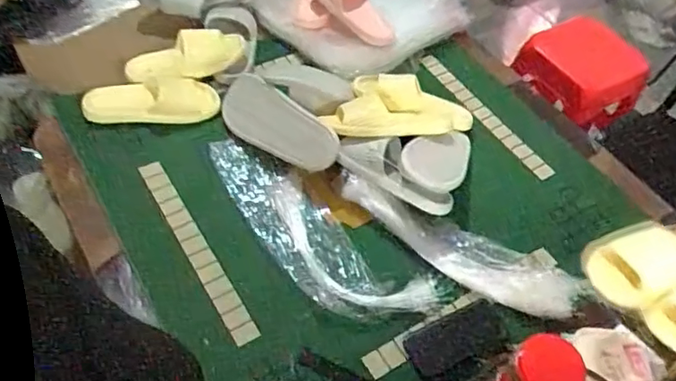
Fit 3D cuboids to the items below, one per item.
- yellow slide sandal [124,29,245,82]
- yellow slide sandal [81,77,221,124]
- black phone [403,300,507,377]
[{"bbox_3d":[-0.295,-0.260,1.145,0.224,0.057,0.089,-12,53,3],"label":"yellow slide sandal"},{"bbox_3d":[-0.349,-0.169,1.114,0.240,0.049,0.097,2,52,-4],"label":"yellow slide sandal"},{"bbox_3d":[0.183,0.227,0.909,0.155,0.014,0.072,-19,56,-19],"label":"black phone"}]

